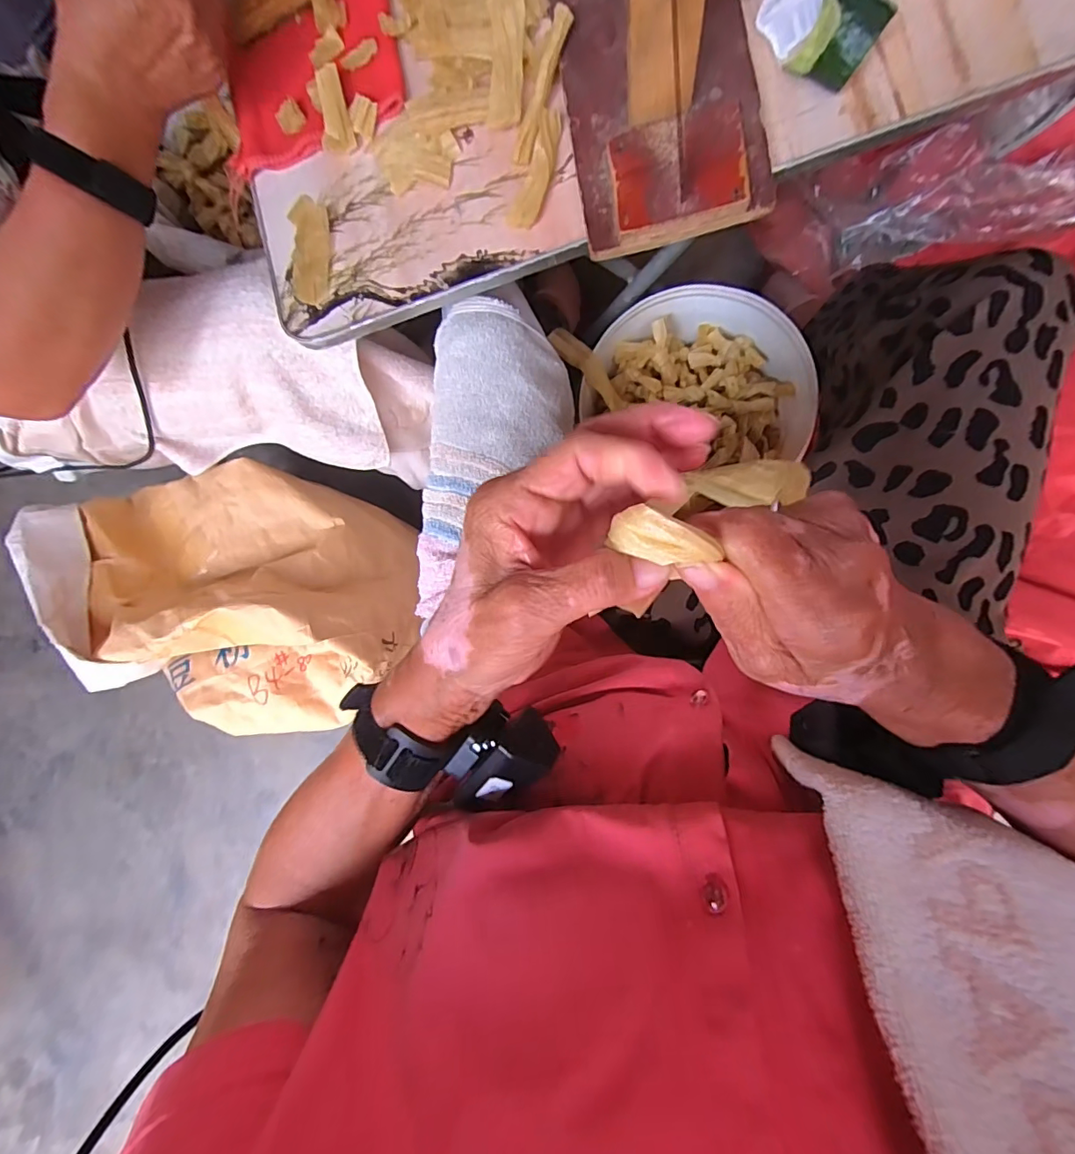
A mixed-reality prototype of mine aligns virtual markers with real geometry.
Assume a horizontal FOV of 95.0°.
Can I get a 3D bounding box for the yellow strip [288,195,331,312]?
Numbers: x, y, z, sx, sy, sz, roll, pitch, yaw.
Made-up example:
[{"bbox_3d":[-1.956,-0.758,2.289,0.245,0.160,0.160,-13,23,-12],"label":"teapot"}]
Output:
[{"bbox_3d":[-0.178,-0.256,0.386,0.033,0.004,0.084,-4,90,9],"label":"yellow strip"}]

